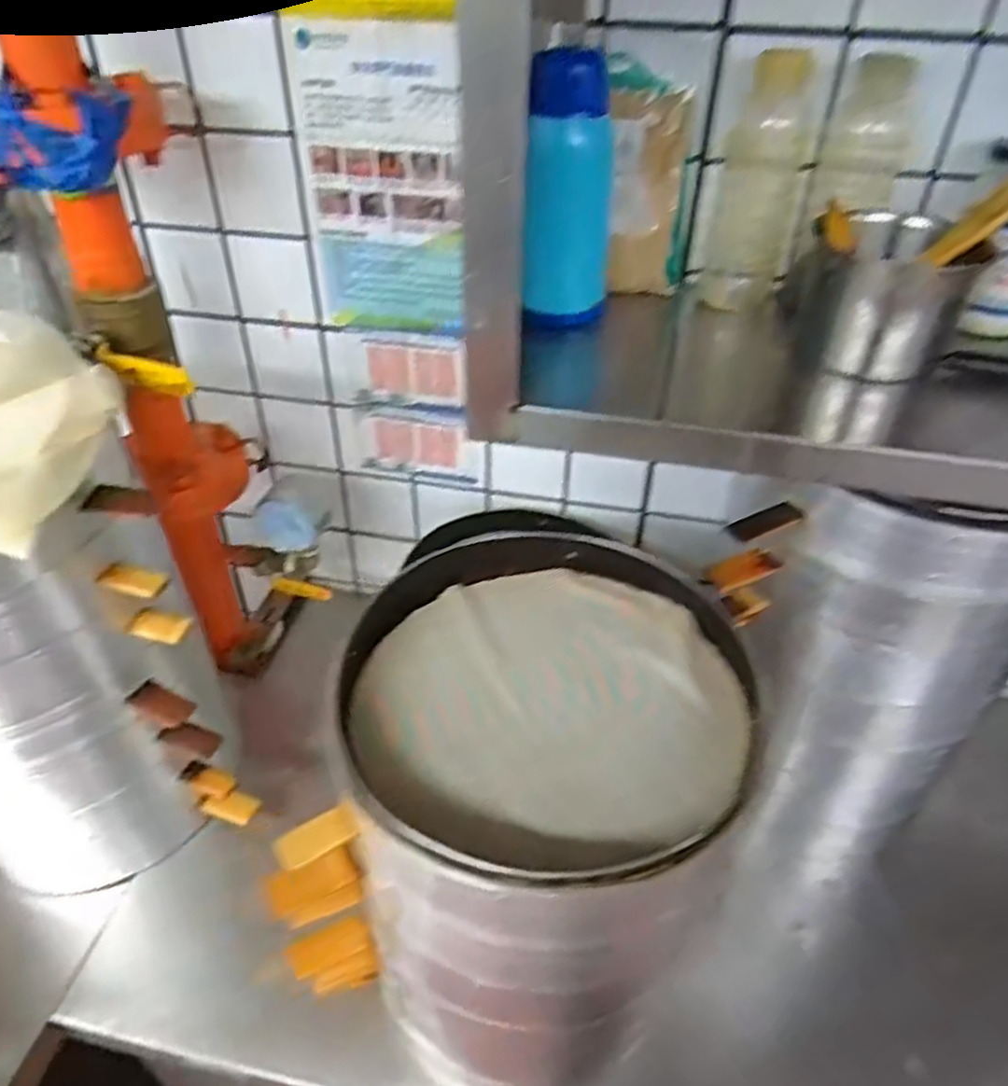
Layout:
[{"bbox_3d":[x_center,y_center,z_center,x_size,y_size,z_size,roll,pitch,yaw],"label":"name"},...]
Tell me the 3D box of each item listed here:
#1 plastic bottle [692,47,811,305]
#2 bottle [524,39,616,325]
[{"bbox_3d":[0.239,-0.340,0.704,0.093,0.203,0.111,12,39,13],"label":"plastic bottle"},{"bbox_3d":[0.060,-0.300,0.647,0.083,0.199,0.083,5,38,5],"label":"bottle"}]

